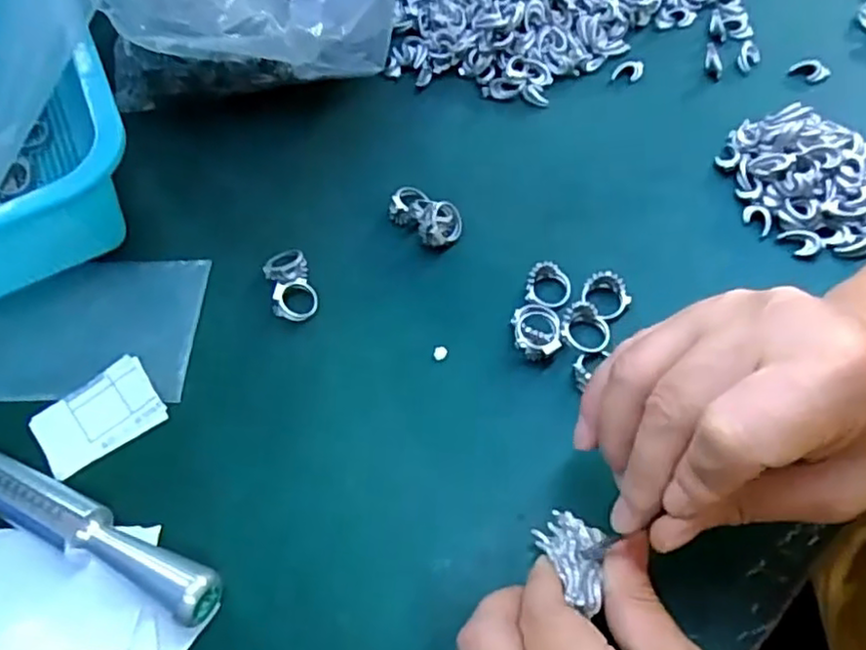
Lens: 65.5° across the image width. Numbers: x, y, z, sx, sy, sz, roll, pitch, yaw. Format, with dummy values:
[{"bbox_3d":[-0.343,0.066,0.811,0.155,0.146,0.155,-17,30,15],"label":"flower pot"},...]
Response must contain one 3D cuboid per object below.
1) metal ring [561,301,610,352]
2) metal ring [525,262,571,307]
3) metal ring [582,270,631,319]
[{"bbox_3d":[0.071,0.002,0.312,0.021,0.009,0.023,-1,61,3],"label":"metal ring"},{"bbox_3d":[0.056,-0.019,0.327,0.021,0.011,0.021,-1,61,3],"label":"metal ring"},{"bbox_3d":[0.083,-0.014,0.320,0.021,0.010,0.022,-1,61,3],"label":"metal ring"}]

